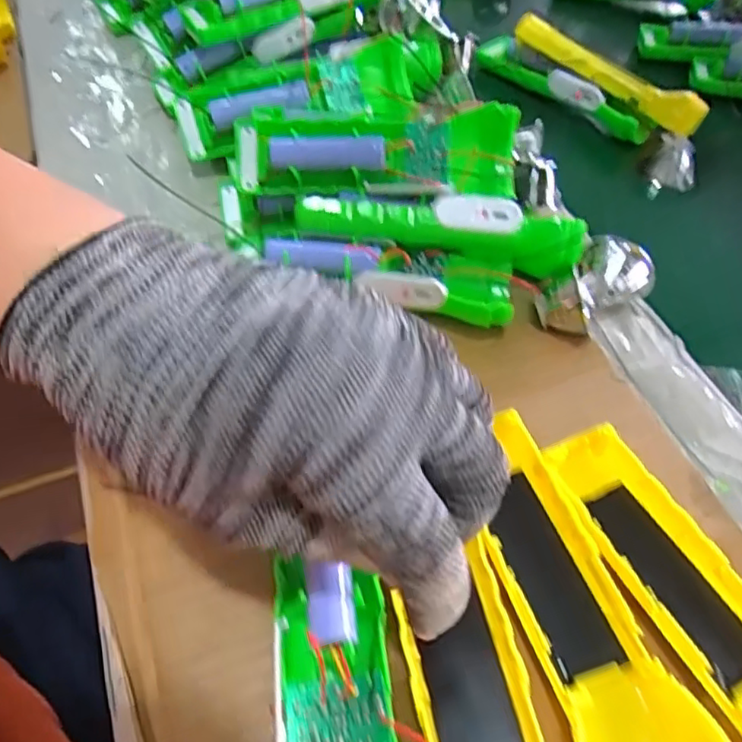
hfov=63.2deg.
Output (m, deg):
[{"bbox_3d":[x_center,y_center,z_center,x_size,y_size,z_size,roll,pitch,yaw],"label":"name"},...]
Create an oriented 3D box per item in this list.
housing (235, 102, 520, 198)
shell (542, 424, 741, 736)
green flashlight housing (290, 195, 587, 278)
[{"bbox_3d":[0.003,-0.128,0.348,0.163,0.041,0.050,3,54,-2],"label":"housing"},{"bbox_3d":[0.135,0.097,0.253,0.050,0.025,0.162,-19,58,-17],"label":"shell"},{"bbox_3d":[0.038,-0.083,0.341,0.155,0.024,0.029,9,54,3],"label":"green flashlight housing"}]

